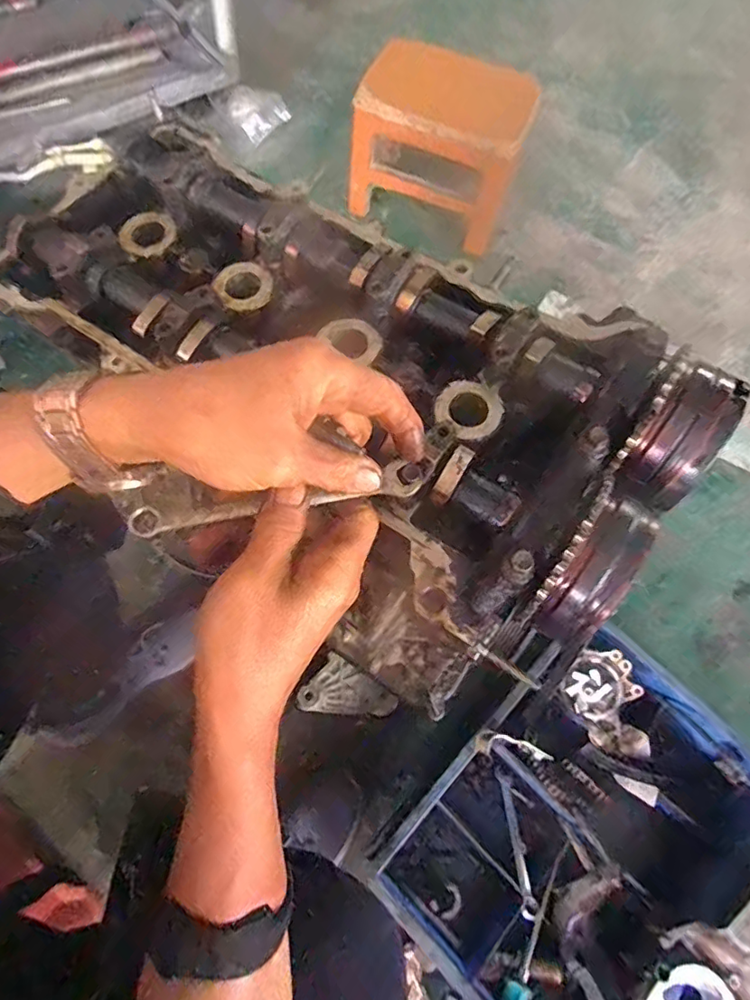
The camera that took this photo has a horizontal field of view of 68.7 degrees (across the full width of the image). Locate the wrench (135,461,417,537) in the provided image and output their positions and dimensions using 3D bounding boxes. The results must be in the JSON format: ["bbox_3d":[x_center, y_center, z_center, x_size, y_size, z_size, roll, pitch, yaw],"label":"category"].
[{"bbox_3d":[-0.050,0.000,0.283,0.149,0.011,0.018,-9,66,0],"label":"wrench"}]

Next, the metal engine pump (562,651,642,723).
[{"bbox_3d":[0.293,0.242,0.724,0.091,0.031,0.078,-29,71,-17],"label":"metal engine pump"}]

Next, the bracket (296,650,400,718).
[{"bbox_3d":[-0.036,0.273,0.746,0.117,0.046,0.084,33,67,9],"label":"bracket"}]

